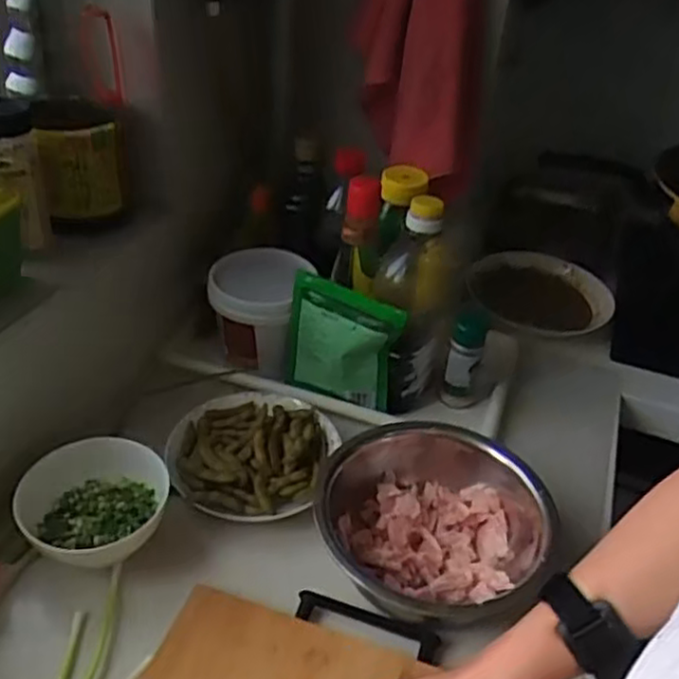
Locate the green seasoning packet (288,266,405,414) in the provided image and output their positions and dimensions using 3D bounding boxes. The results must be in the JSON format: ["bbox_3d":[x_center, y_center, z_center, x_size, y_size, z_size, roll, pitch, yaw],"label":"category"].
[{"bbox_3d":[-0.002,0.005,0.804,0.125,0.134,0.034,19,38,18],"label":"green seasoning packet"}]

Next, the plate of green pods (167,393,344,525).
[{"bbox_3d":[-0.088,0.113,0.757,0.176,0.027,0.166,3,36,-2],"label":"plate of green pods"}]

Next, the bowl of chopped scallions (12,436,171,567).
[{"bbox_3d":[-0.217,0.157,0.662,0.126,0.074,0.116,3,36,-2],"label":"bowl of chopped scallions"}]

